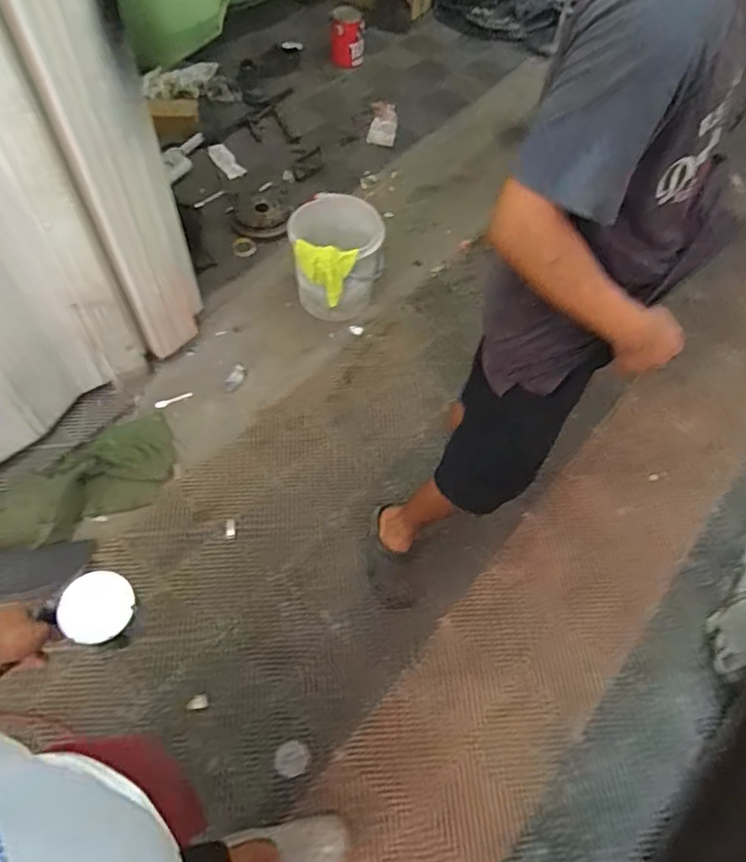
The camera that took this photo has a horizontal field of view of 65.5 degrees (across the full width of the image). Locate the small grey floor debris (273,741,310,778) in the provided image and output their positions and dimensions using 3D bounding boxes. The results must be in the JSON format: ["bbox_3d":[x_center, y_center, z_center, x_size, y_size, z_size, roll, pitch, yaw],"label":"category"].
[{"bbox_3d":[-0.184,0.745,1.317,0.077,0.006,0.071,-17,60,-13],"label":"small grey floor debris"}]

